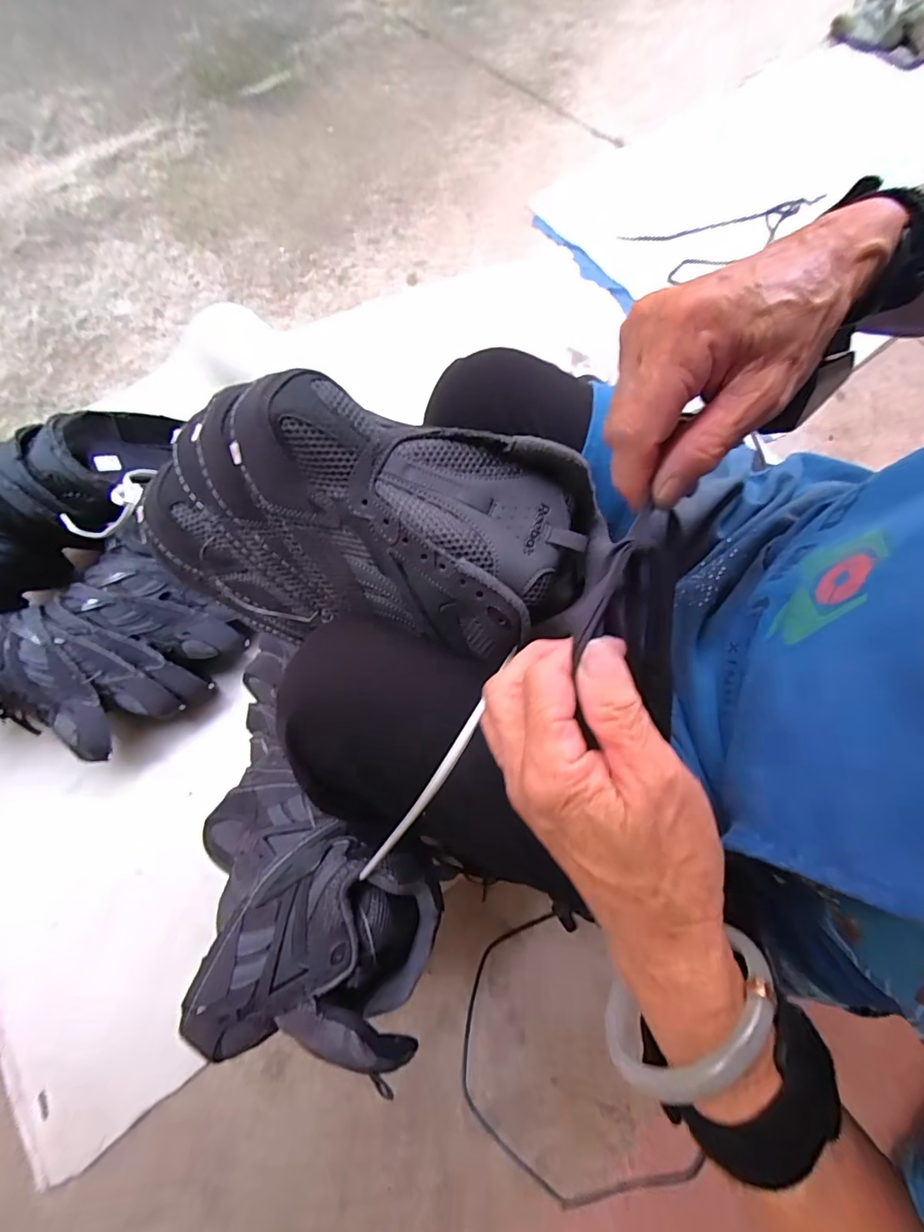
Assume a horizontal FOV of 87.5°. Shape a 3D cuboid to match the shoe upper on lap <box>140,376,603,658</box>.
[{"bbox_3d":[-0.068,-0.051,0.294,0.277,0.124,0.106,11,72,1],"label":"shoe upper on lap"}]

